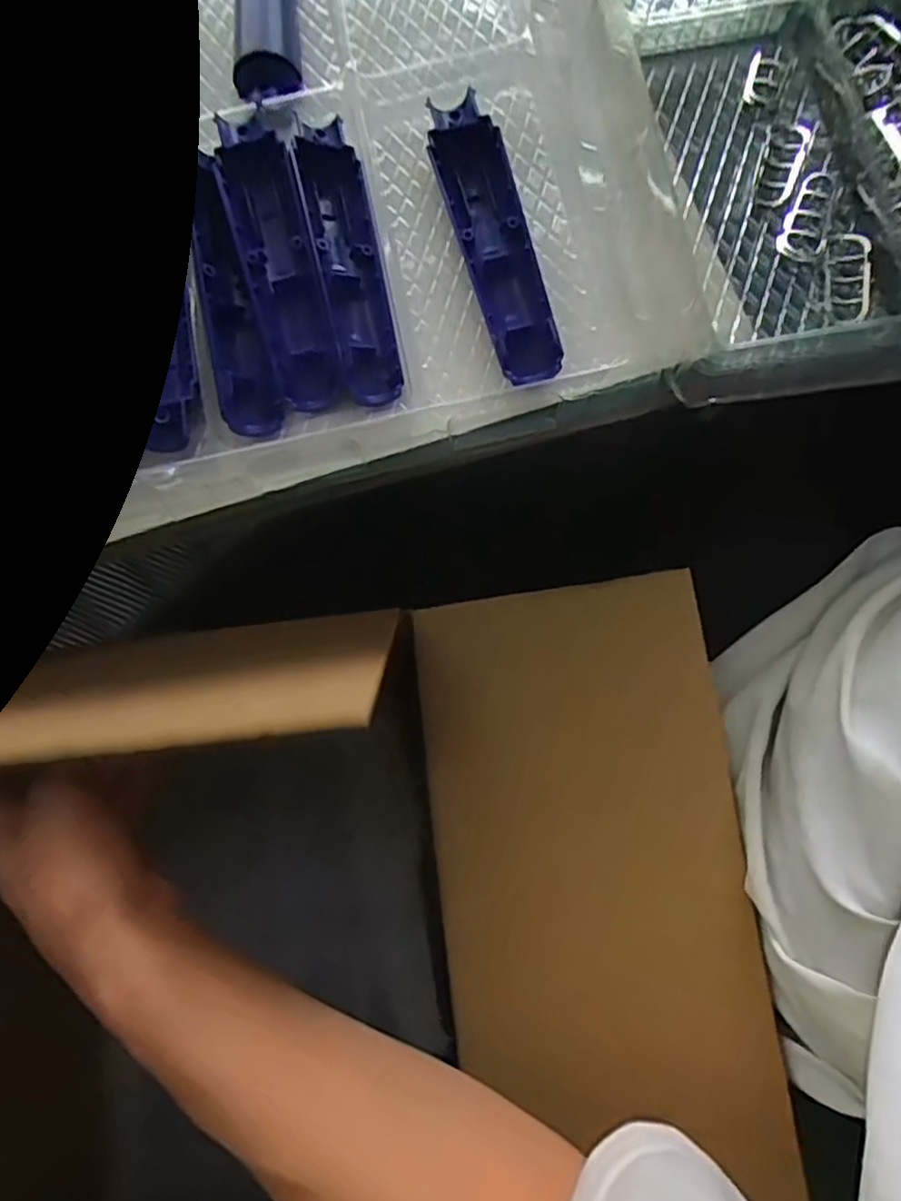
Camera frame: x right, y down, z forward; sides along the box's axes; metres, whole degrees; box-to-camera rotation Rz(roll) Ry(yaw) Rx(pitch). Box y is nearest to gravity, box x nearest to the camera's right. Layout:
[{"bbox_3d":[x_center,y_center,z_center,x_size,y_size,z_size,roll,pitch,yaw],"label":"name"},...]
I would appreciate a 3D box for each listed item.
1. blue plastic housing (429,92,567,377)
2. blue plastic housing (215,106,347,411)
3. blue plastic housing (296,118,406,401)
[{"bbox_3d":[0.025,-0.188,0.350,0.040,0.021,0.164,-16,79,0],"label":"blue plastic housing"},{"bbox_3d":[-0.091,-0.182,0.349,0.036,0.016,0.170,-16,79,0],"label":"blue plastic housing"},{"bbox_3d":[-0.055,-0.184,0.350,0.032,0.018,0.166,-12,79,1],"label":"blue plastic housing"}]

